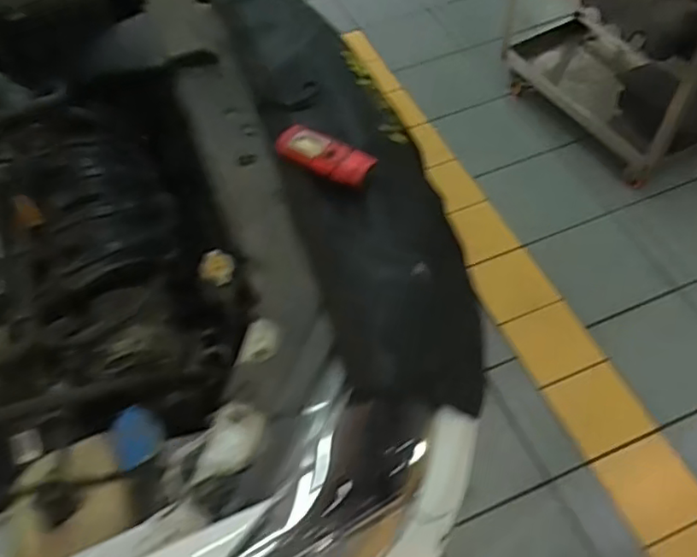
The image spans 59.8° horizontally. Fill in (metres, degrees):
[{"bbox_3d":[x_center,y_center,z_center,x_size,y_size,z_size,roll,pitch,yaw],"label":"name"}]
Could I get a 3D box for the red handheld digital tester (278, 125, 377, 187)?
[{"bbox_3d":[-0.037,-0.185,0.895,0.151,0.020,0.070,30,63,21],"label":"red handheld digital tester"}]

